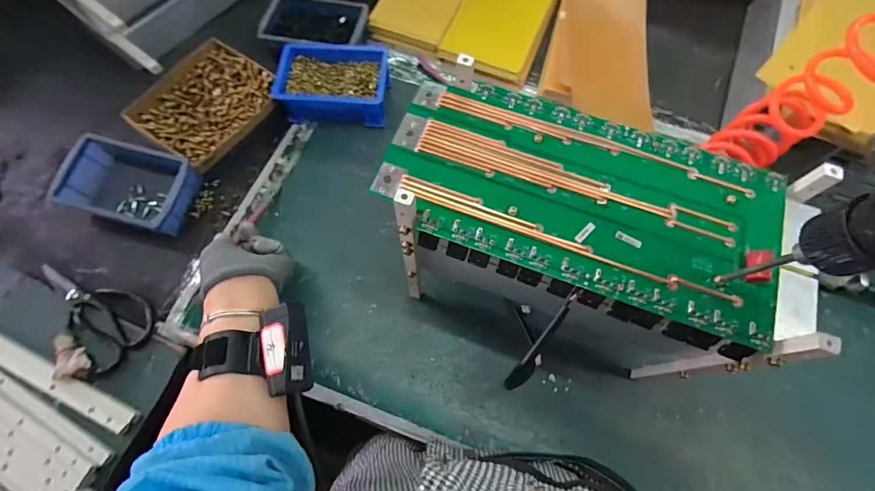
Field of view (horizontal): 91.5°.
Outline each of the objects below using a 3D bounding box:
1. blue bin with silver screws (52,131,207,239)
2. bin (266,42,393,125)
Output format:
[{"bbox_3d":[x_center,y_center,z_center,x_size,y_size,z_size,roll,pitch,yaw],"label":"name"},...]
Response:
[{"bbox_3d":[-0.382,-0.074,0.540,0.150,0.061,0.102,17,70,7],"label":"blue bin with silver screws"},{"bbox_3d":[-0.142,-0.223,0.598,0.148,0.052,0.109,5,69,2],"label":"bin"}]

